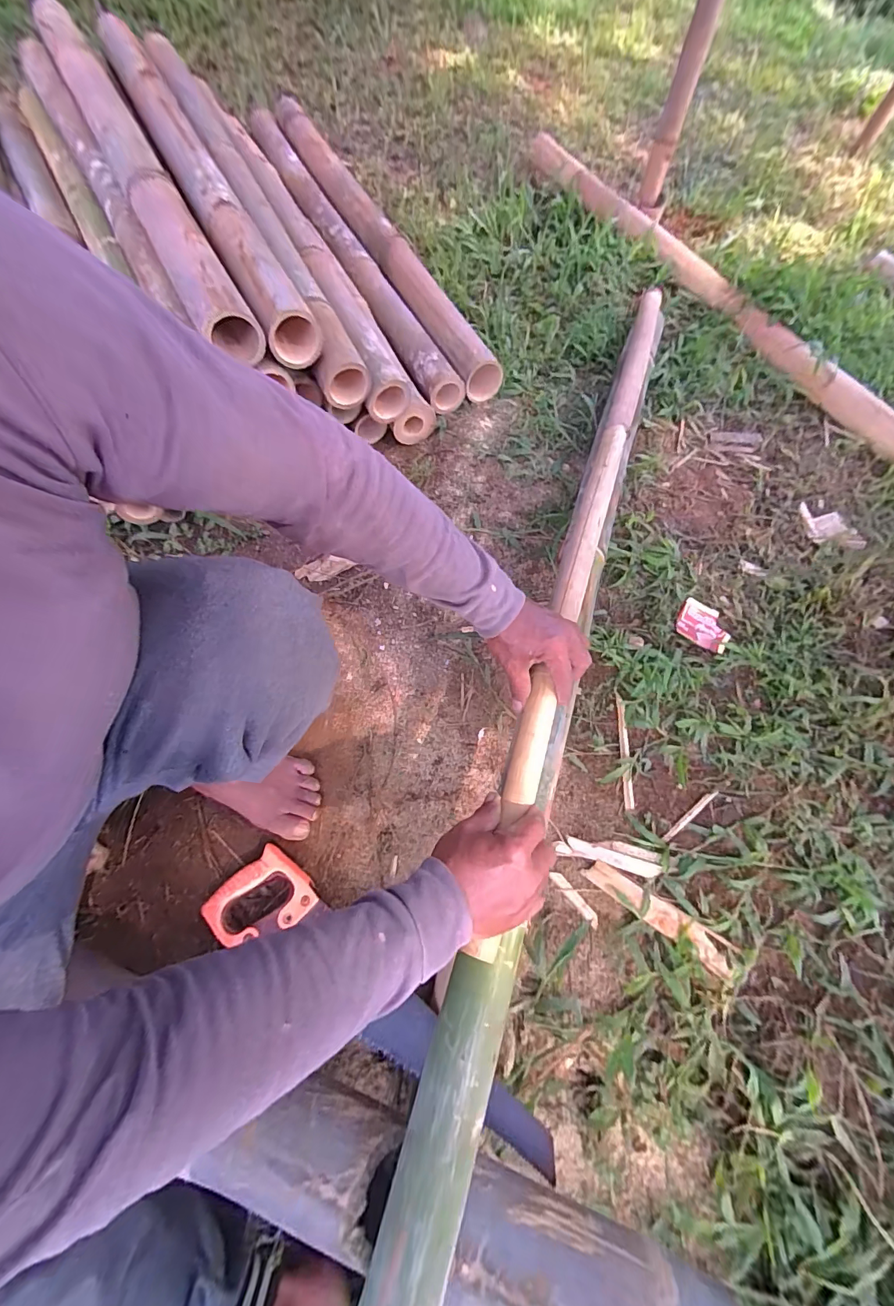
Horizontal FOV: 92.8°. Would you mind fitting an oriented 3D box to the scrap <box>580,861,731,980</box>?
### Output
[{"bbox_3d":[0.278,0.345,0.565,0.195,0.015,0.035,34,73,11],"label":"scrap"}]

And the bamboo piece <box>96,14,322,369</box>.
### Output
[{"bbox_3d":[-0.474,-0.903,0.765,0.077,0.067,1.121,-25,73,-12],"label":"bamboo piece"}]

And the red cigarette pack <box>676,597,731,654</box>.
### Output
[{"bbox_3d":[0.426,-0.046,0.706,0.083,0.009,0.072,30,72,10],"label":"red cigarette pack"}]

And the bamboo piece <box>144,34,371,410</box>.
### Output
[{"bbox_3d":[-0.421,-0.935,0.851,0.073,0.074,1.183,-24,73,-11],"label":"bamboo piece"}]

